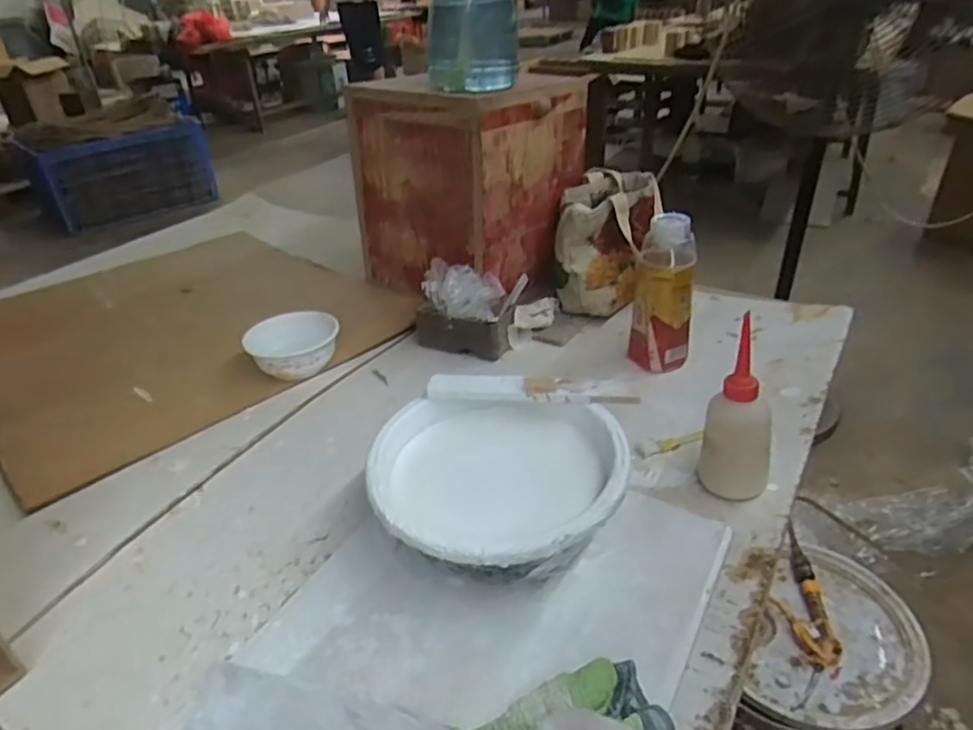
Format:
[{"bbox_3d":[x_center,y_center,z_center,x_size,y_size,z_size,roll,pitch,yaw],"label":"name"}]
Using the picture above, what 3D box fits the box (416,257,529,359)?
[{"bbox_3d":[-0.024,-0.082,0.858,0.136,0.103,0.080,10,36,19],"label":"box"}]

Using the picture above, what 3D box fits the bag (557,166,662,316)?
[{"bbox_3d":[0.183,-0.190,0.958,0.133,0.149,0.203,7,36,16],"label":"bag"}]

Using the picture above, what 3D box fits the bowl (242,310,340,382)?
[{"bbox_3d":[-0.245,-0.019,0.821,0.112,0.059,0.112,-2,34,2],"label":"bowl"}]

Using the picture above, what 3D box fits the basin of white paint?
[{"bbox_3d":[0.012,0.112,0.560,0.218,0.084,0.199,0,34,5],"label":"basin of white paint"}]

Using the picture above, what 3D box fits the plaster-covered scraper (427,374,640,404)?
[{"bbox_3d":[0.041,0.024,0.613,0.195,0.013,0.034,2,34,9],"label":"plaster-covered scraper"}]

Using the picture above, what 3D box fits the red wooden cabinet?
[{"bbox_3d":[-0.024,-0.275,0.970,0.260,0.287,0.240,21,41,32],"label":"red wooden cabinet"}]

